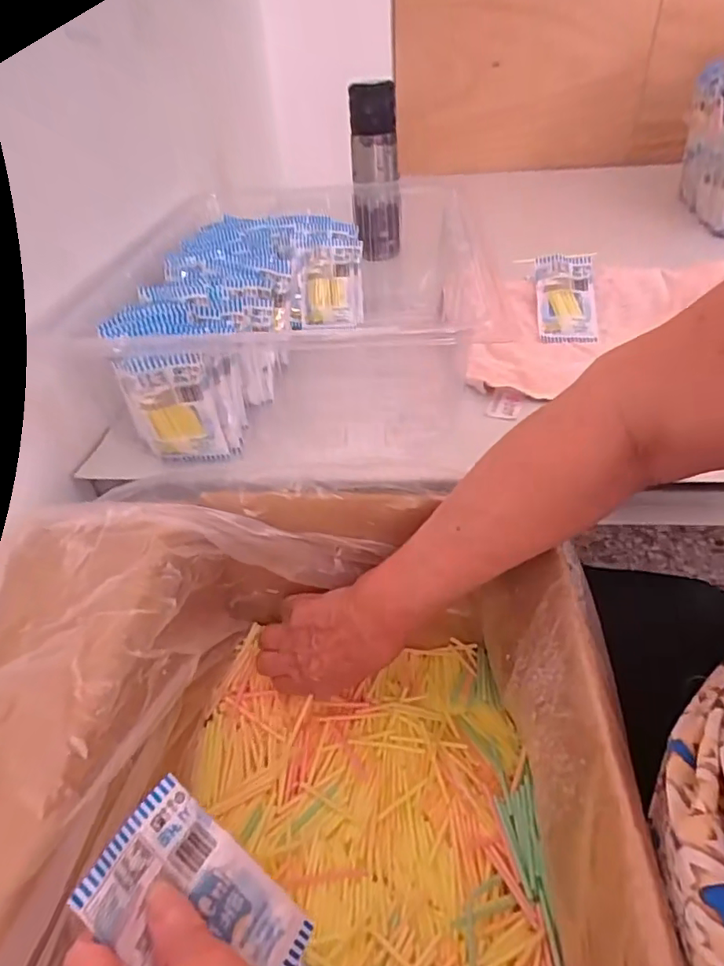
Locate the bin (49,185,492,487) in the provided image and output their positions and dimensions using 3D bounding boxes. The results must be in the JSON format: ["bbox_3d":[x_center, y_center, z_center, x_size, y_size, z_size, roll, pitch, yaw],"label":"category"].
[{"bbox_3d":[-0.064,-0.175,0.578,0.313,0.114,0.403,1,40,8],"label":"bin"}]

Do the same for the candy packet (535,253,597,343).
[{"bbox_3d":[0.231,-0.207,0.624,0.065,0.011,0.103,-1,80,-1],"label":"candy packet"}]

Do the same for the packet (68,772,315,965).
[{"bbox_3d":[-0.071,0.191,0.248,0.102,0.011,0.063,44,34,2],"label":"packet"}]

